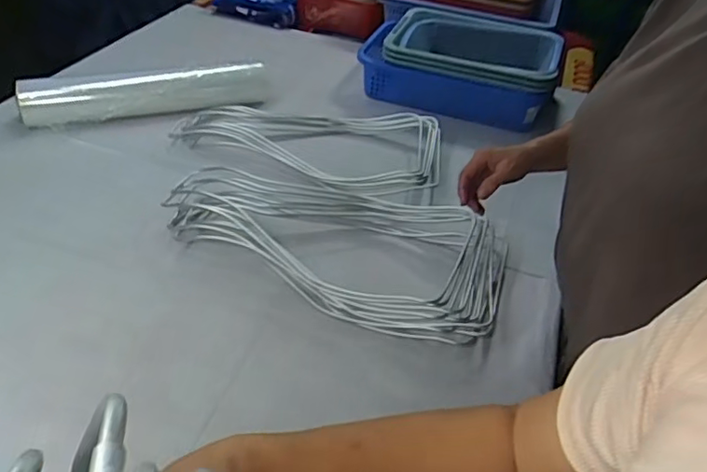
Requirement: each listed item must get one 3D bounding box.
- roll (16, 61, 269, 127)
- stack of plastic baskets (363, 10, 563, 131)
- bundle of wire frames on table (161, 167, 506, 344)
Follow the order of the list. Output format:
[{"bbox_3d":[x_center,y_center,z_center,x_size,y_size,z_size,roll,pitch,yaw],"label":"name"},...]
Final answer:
[{"bbox_3d":[-0.431,-0.316,1.300,0.517,0.071,0.077,-15,44,-25],"label":"roll"},{"bbox_3d":[0.277,-0.462,1.560,0.453,0.135,0.395,13,39,8],"label":"stack of plastic baskets"},{"bbox_3d":[-0.024,-0.002,1.008,0.561,0.063,0.304,22,41,18],"label":"bundle of wire frames on table"}]

